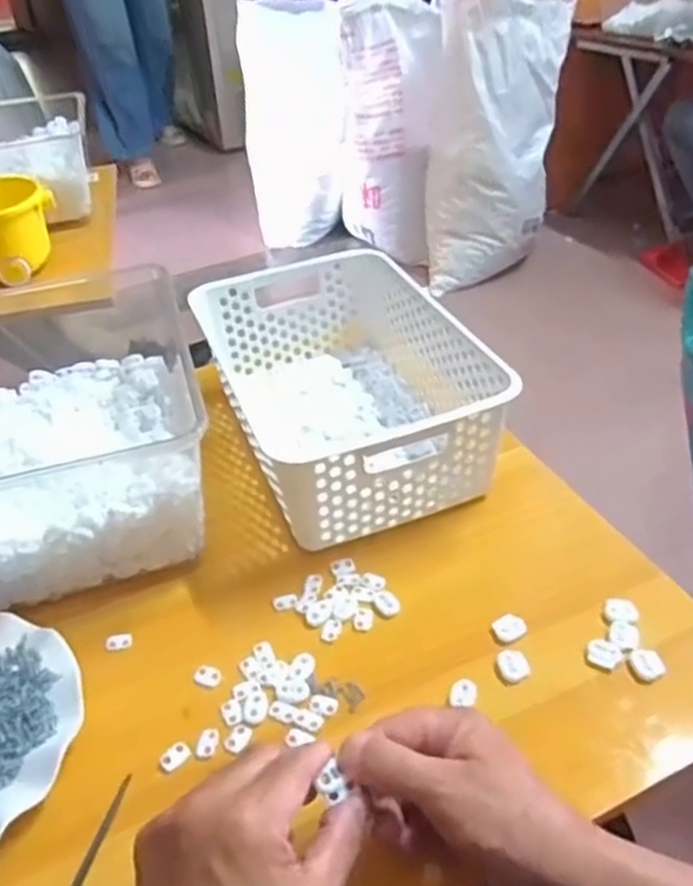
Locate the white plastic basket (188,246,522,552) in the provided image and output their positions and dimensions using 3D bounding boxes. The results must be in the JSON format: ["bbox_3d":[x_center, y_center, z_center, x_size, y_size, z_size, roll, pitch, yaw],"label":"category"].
[{"bbox_3d":[-0.004,-0.053,0.704,0.206,0.113,0.308,-17,39,-16],"label":"white plastic basket"}]

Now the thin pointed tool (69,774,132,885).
[{"bbox_3d":[-0.149,0.240,0.432,0.011,0.006,0.104,5,39,12],"label":"thin pointed tool"}]

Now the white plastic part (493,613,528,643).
[{"bbox_3d":[0.115,0.131,0.537,0.021,0.009,0.019,-8,38,-4],"label":"white plastic part"}]

